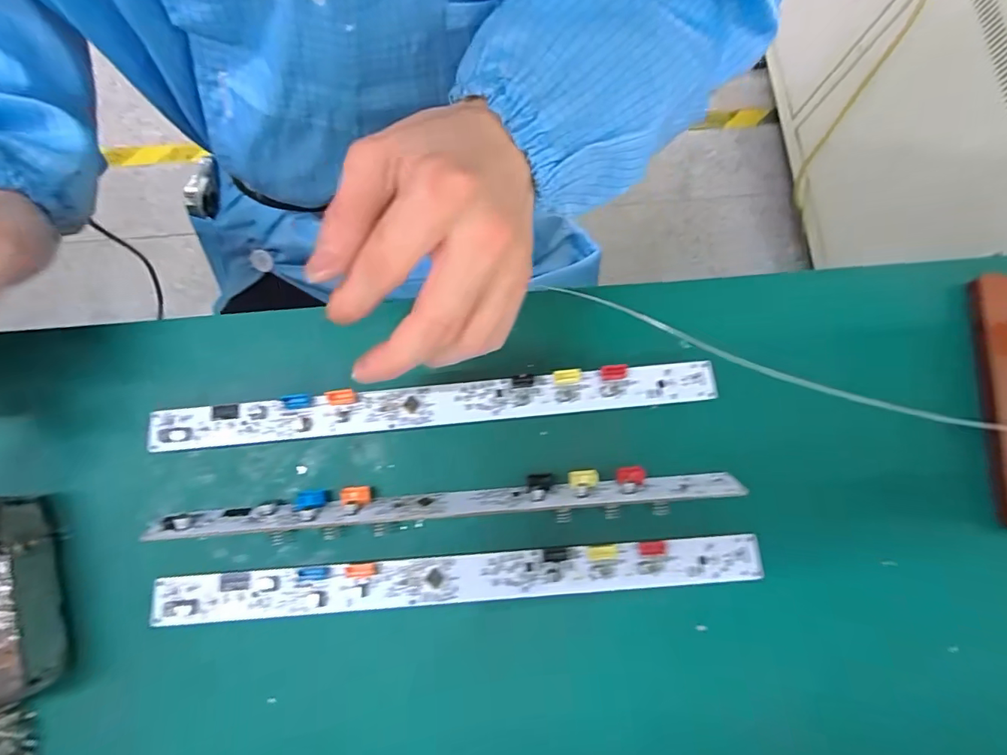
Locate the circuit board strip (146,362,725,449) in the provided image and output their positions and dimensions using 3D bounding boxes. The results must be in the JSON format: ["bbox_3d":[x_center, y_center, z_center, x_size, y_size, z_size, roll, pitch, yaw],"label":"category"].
[{"bbox_3d":[-0.034,0.014,0.256,0.287,0.014,0.021,-5,78,-2],"label":"circuit board strip"}]

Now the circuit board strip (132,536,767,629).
[{"bbox_3d":[-0.019,0.098,0.236,0.285,0.010,0.022,-4,78,-2],"label":"circuit board strip"}]

